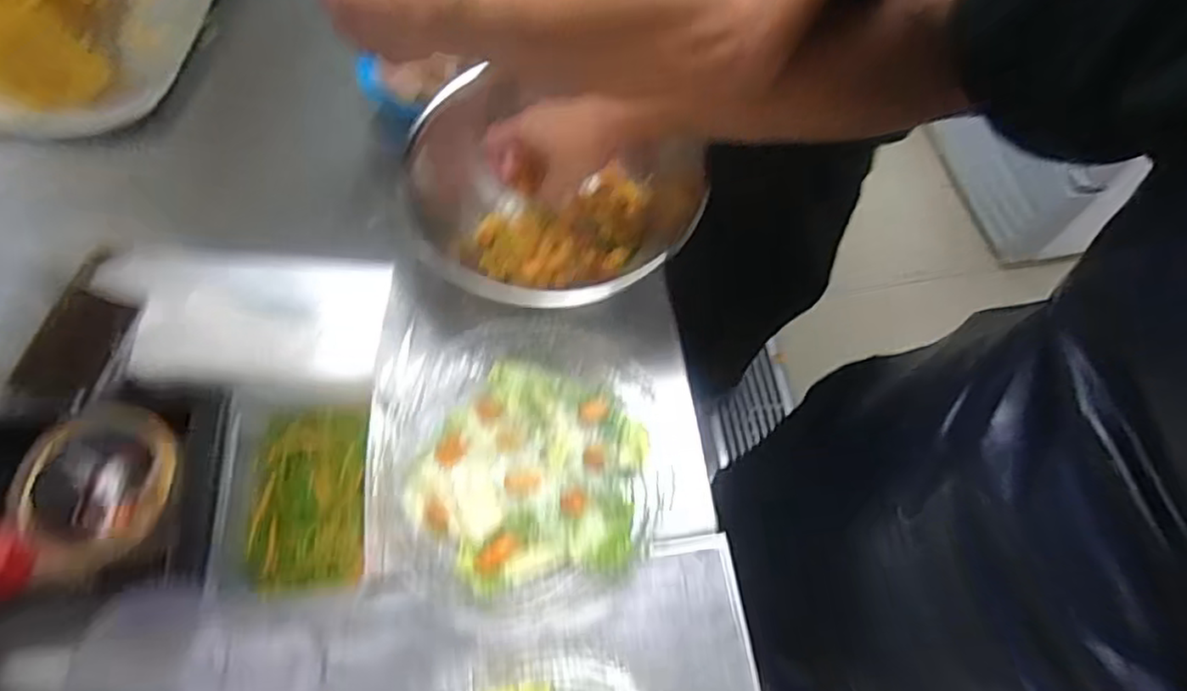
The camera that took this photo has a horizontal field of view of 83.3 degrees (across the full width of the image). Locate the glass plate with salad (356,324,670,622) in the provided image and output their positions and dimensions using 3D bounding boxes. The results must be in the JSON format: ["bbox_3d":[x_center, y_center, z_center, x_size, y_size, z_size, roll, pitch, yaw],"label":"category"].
[{"bbox_3d":[-0.059,0.097,0.561,0.240,0.071,0.232,0,65,1],"label":"glass plate with salad"}]

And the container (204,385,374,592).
[{"bbox_3d":[-0.245,0.118,0.548,0.129,0.043,0.162,-3,65,0],"label":"container"}]

